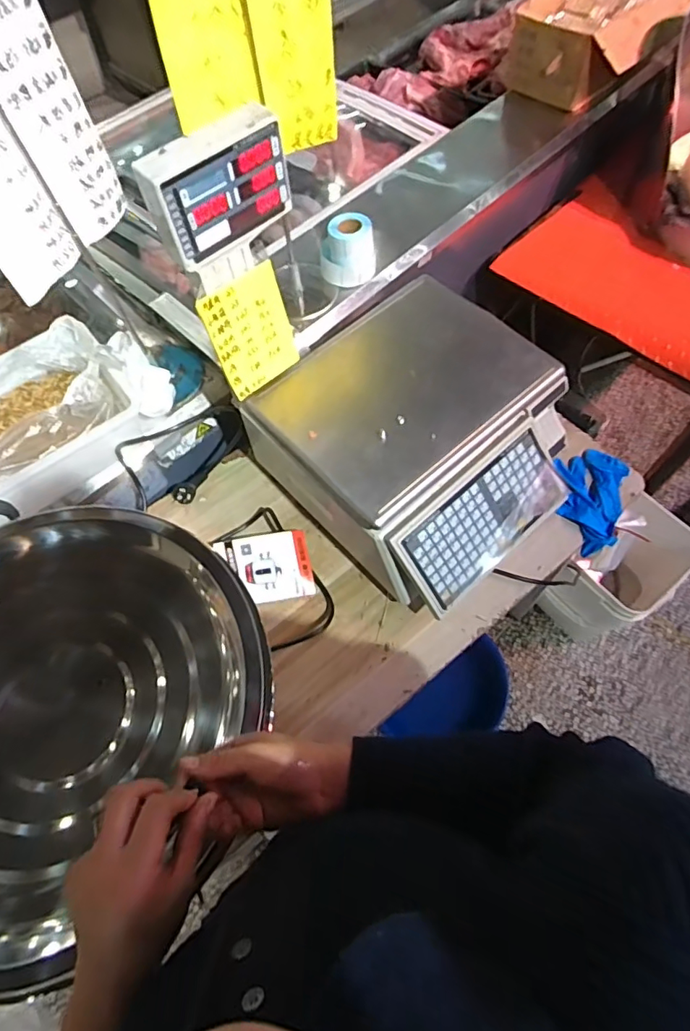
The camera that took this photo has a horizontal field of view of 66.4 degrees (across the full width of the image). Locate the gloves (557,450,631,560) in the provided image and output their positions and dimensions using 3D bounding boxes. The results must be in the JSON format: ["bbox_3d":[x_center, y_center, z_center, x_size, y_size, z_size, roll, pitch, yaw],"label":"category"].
[{"bbox_3d":[0.384,-0.030,0.840,0.108,0.025,0.180,19,66,13],"label":"gloves"}]

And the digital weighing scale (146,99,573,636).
[{"bbox_3d":[0.094,-0.190,0.656,0.357,0.442,0.429,-40,67,-15],"label":"digital weighing scale"}]

